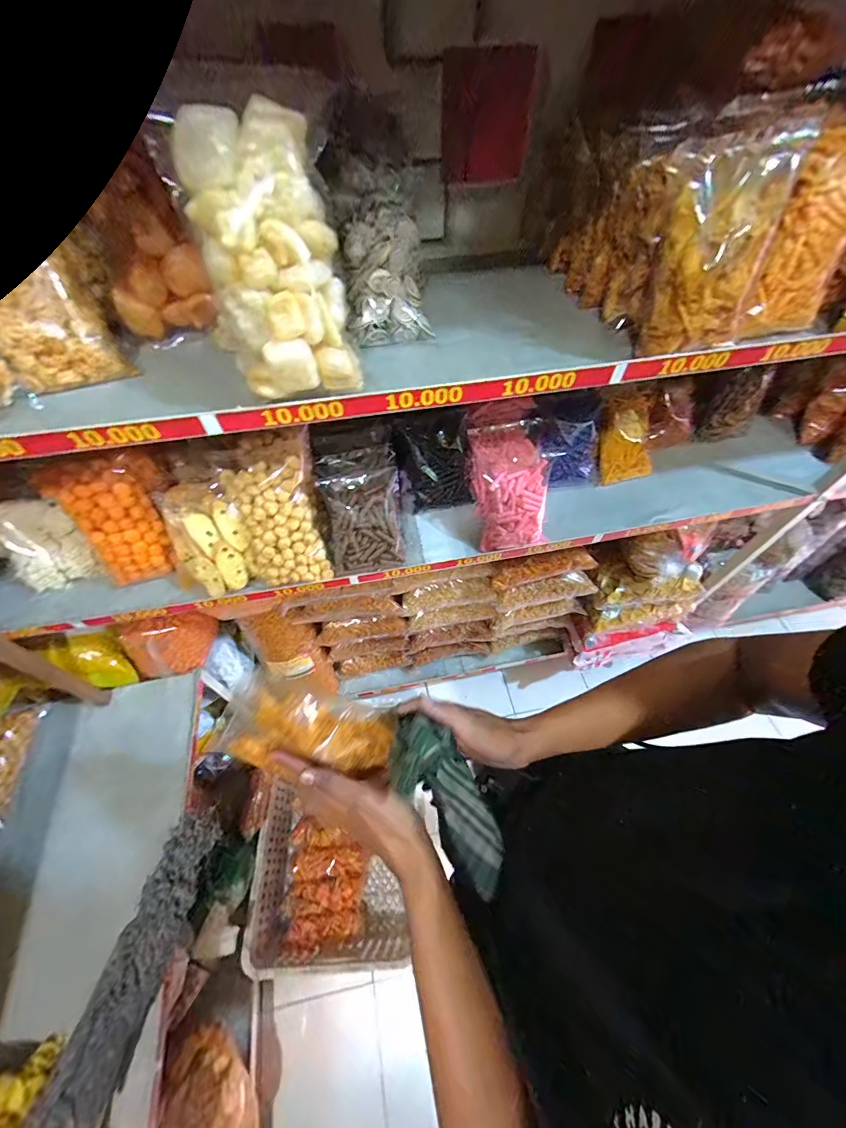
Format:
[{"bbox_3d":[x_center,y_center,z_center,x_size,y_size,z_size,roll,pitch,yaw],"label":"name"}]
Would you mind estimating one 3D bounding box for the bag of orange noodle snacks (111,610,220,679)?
[{"bbox_3d":[-0.548,0.177,0.879,0.176,0.177,0.063,-21,59,-12],"label":"bag of orange noodle snacks"}]

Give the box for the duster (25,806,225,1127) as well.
[{"bbox_3d":[-0.442,0.611,0.641,0.080,0.079,0.365,11,58,8],"label":"duster"}]

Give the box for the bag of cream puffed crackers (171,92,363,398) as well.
[{"bbox_3d":[-0.147,-0.281,0.390,0.128,0.221,0.080,-19,36,-13],"label":"bag of cream puffed crackers"}]

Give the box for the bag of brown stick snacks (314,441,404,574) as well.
[{"bbox_3d":[-0.114,-0.102,0.727,0.145,0.124,0.184,-10,57,-5],"label":"bag of brown stick snacks"}]

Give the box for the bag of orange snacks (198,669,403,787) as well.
[{"bbox_3d":[-0.117,0.165,0.417,0.172,0.042,0.080,10,57,-3],"label":"bag of orange snacks"}]

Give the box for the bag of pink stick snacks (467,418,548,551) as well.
[{"bbox_3d":[0.157,-0.155,0.768,0.123,0.131,0.210,-3,57,-1],"label":"bag of pink stick snacks"}]

